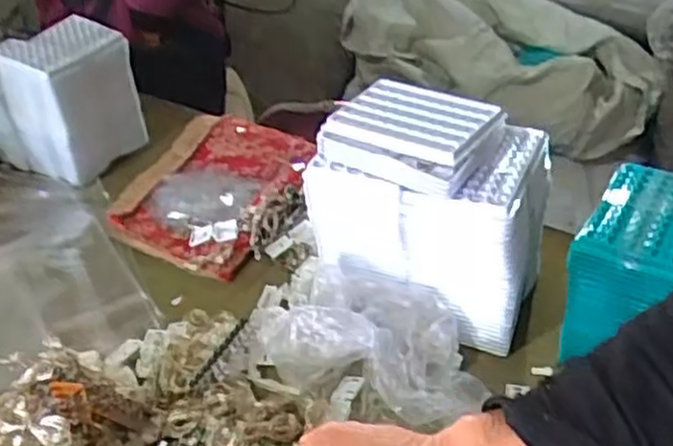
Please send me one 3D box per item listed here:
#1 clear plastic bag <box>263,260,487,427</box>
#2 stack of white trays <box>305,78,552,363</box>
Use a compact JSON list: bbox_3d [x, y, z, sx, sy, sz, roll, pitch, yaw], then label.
[{"bbox_3d":[0.039,0.100,0.624,0.179,0.072,0.118,18,41,24],"label":"clear plastic bag"},{"bbox_3d":[0.082,-0.016,0.663,0.193,0.180,0.118,14,39,20],"label":"stack of white trays"}]

